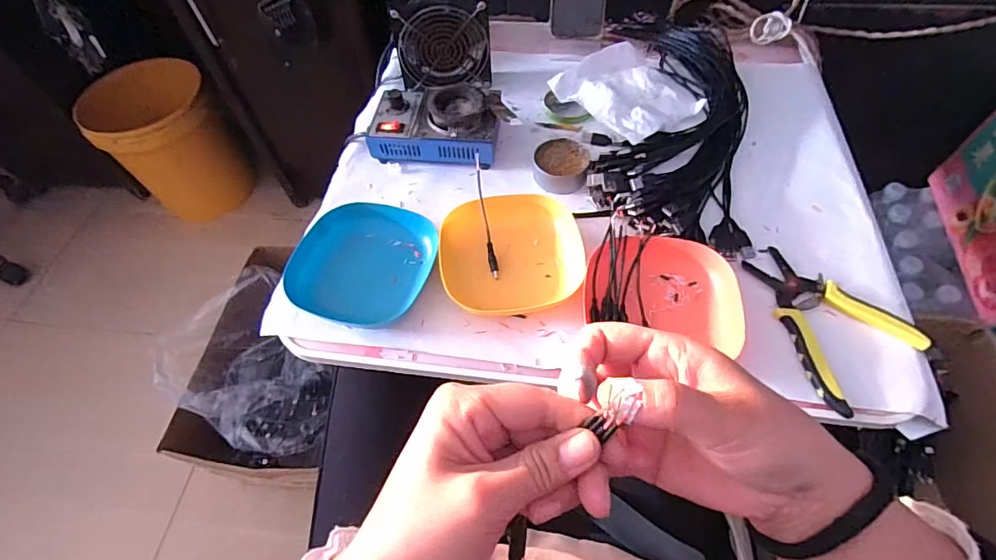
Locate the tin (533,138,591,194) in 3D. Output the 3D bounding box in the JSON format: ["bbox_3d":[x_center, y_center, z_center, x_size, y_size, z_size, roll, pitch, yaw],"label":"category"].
[{"bbox_3d":[0.074,-0.133,0.552,0.061,0.027,0.058,-2,58,2],"label":"tin"}]

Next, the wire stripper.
[{"bbox_3d":[0.306,0.033,0.439,0.112,0.013,0.157,-17,59,-7],"label":"wire stripper"}]

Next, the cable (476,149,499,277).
[{"bbox_3d":[-0.014,-0.079,0.520,0.008,0.026,0.169,-8,58,-2],"label":"cable"}]

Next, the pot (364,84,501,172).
[{"bbox_3d":[-0.073,-0.193,0.576,0.151,0.054,0.099,6,59,7],"label":"pot"}]

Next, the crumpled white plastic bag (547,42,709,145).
[{"bbox_3d":[0.171,-0.242,0.606,0.136,0.026,0.162,-37,63,-18],"label":"crumpled white plastic bag"}]

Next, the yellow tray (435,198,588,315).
[{"bbox_3d":[0.013,-0.030,0.490,0.139,0.031,0.128,-12,58,-4],"label":"yellow tray"}]

